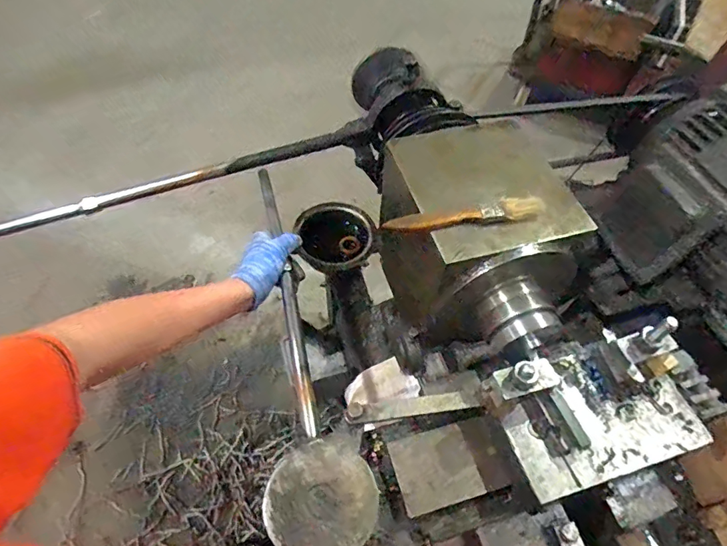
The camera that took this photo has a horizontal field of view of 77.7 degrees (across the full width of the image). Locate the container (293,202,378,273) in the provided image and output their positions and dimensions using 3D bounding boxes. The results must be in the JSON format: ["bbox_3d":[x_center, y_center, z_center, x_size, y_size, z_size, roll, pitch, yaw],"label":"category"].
[{"bbox_3d":[-0.044,-0.053,0.737,0.124,0.065,0.117,1,55,-1],"label":"container"}]

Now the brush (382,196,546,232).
[{"bbox_3d":[0.094,-0.053,0.418,0.151,0.014,0.018,-9,56,-8],"label":"brush"}]

